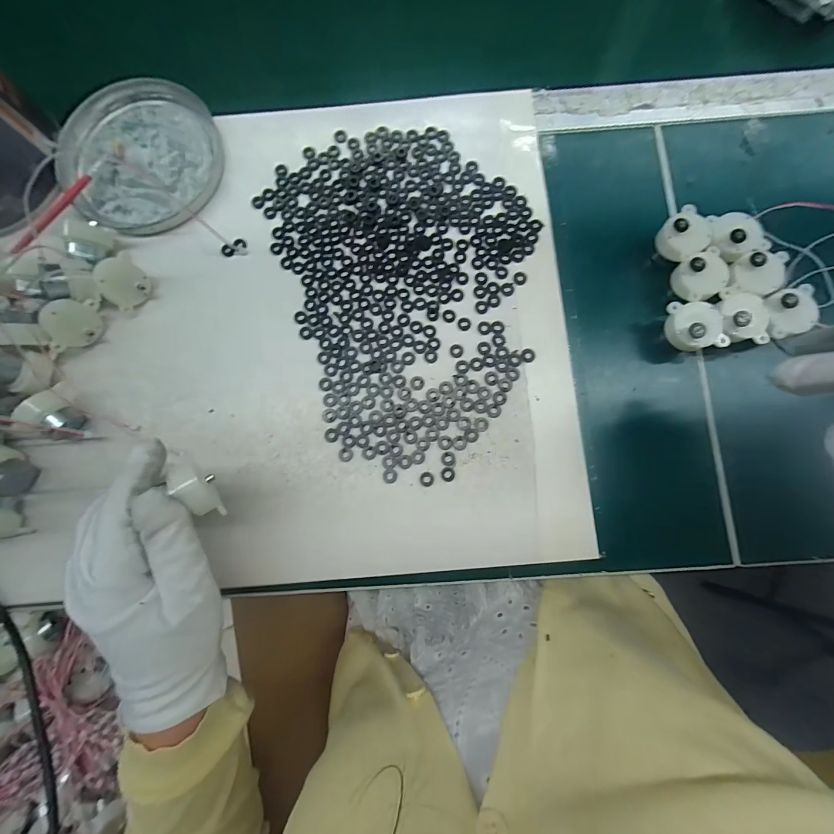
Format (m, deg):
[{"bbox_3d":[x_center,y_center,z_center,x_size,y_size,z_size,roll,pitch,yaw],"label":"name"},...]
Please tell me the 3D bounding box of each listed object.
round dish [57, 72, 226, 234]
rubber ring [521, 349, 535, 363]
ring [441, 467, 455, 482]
[{"bbox_3d":[-0.232,-0.225,0.302,0.128,0.011,0.151,-6,81,0],"label":"round dish"},{"bbox_3d":[0.084,-0.047,0.270,0.010,0.004,0.011,0,81,1],"label":"rubber ring"},{"bbox_3d":[0.023,0.042,0.257,0.010,0.004,0.010,0,81,1],"label":"ring"}]

